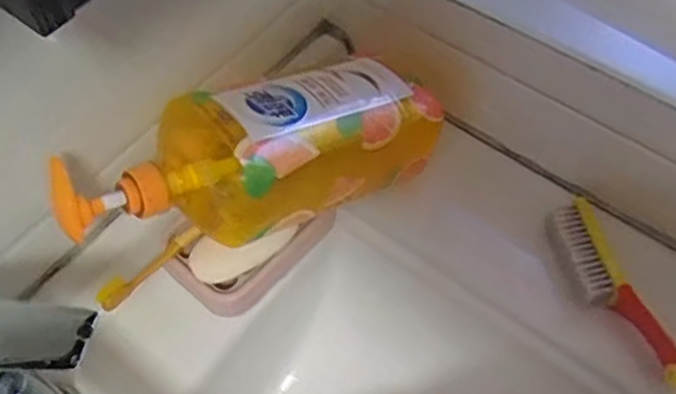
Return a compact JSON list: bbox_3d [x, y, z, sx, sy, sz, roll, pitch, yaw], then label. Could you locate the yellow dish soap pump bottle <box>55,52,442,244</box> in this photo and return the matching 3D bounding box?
[{"bbox_3d":[-0.054,-0.032,0.507,0.290,0.075,0.097,-18,58,-25],"label":"yellow dish soap pump bottle"}]

